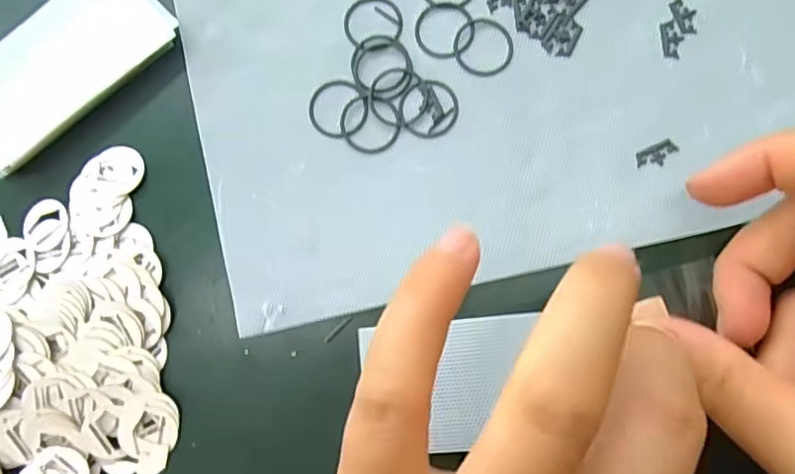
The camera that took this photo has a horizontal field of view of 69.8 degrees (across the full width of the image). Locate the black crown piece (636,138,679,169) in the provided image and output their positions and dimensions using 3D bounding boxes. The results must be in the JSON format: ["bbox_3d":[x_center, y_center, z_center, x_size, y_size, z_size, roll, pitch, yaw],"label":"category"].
[{"bbox_3d":[0.086,-0.027,0.187,0.014,0.004,0.007,-25,81,1],"label":"black crown piece"}]

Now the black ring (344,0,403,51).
[{"bbox_3d":[-0.008,-0.076,0.200,0.020,0.004,0.021,-1,82,4],"label":"black ring"}]

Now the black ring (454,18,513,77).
[{"bbox_3d":[0.030,-0.066,0.198,0.020,0.004,0.022,0,82,0],"label":"black ring"}]

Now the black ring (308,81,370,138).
[{"bbox_3d":[-0.021,-0.045,0.195,0.020,0.004,0.021,-1,82,4],"label":"black ring"}]

